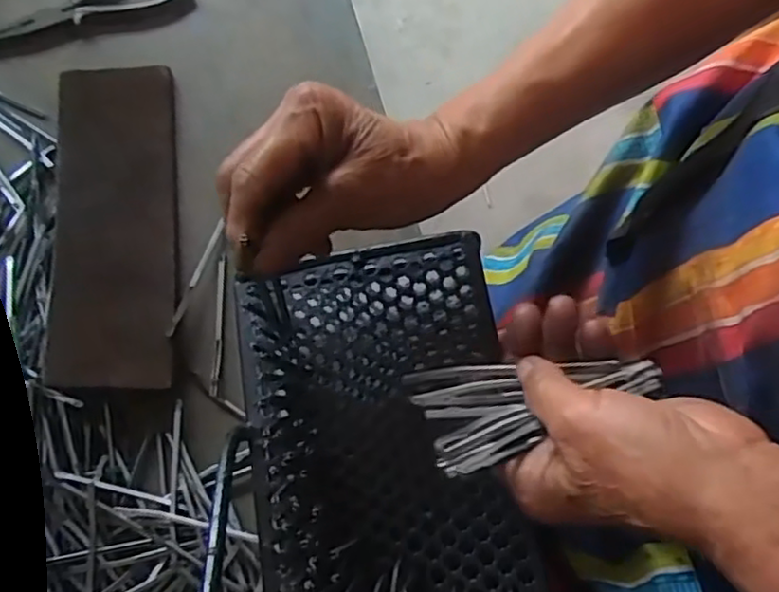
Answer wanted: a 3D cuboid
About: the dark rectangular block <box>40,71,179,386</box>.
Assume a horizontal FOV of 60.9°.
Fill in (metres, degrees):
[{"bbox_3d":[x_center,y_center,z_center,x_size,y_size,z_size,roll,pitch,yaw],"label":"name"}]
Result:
[{"bbox_3d":[-0.203,-0.056,0.484,0.087,0.021,0.250,-7,73,2],"label":"dark rectangular block"}]

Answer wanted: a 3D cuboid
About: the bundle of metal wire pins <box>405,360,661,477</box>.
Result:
[{"bbox_3d":[0.070,0.044,0.317,0.109,0.038,0.053,-16,73,-4],"label":"bundle of metal wire pins"}]

